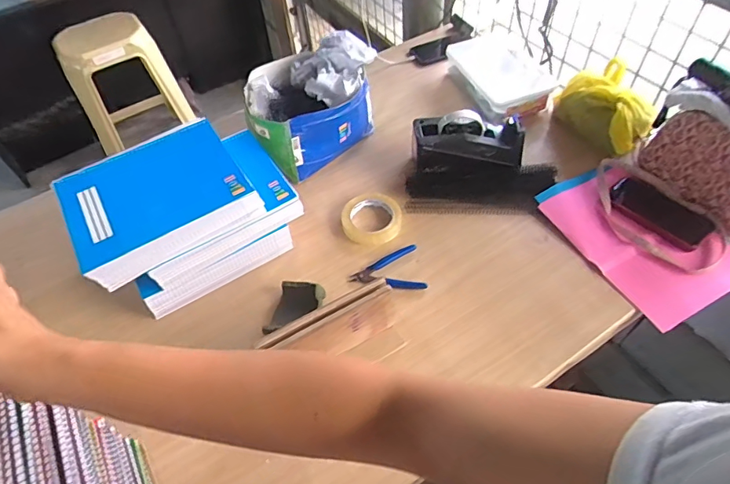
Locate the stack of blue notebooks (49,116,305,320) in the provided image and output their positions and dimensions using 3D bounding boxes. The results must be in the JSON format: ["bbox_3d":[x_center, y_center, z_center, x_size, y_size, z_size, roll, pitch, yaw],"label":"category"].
[{"bbox_3d":[-0.284,-0.052,0.759,0.304,0.166,0.203,-30,57,-17],"label":"stack of blue notebooks"}]

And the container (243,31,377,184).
[{"bbox_3d":[-0.116,-0.276,0.897,0.239,0.159,0.205,-32,57,-18],"label":"container"}]

